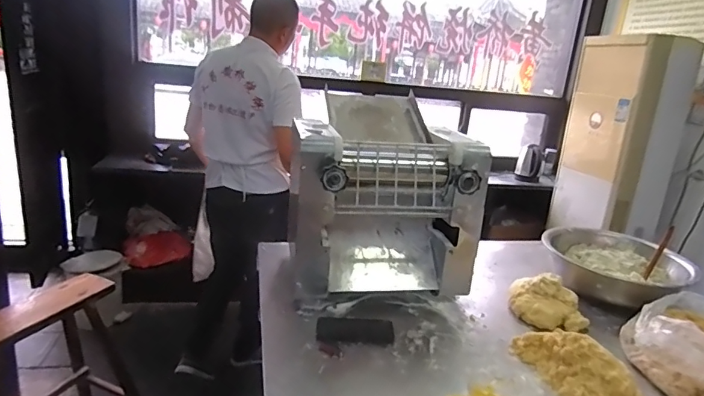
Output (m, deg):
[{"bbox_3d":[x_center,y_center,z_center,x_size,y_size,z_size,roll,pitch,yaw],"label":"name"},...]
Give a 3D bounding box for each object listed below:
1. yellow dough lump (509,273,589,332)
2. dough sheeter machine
[{"bbox_3d":[0.482,0.255,1.130,0.183,0.097,0.143,13,18,23],"label":"yellow dough lump"},{"bbox_3d":[0.059,-0.012,1.226,0.422,0.435,0.430,1,17,-13],"label":"dough sheeter machine"}]

